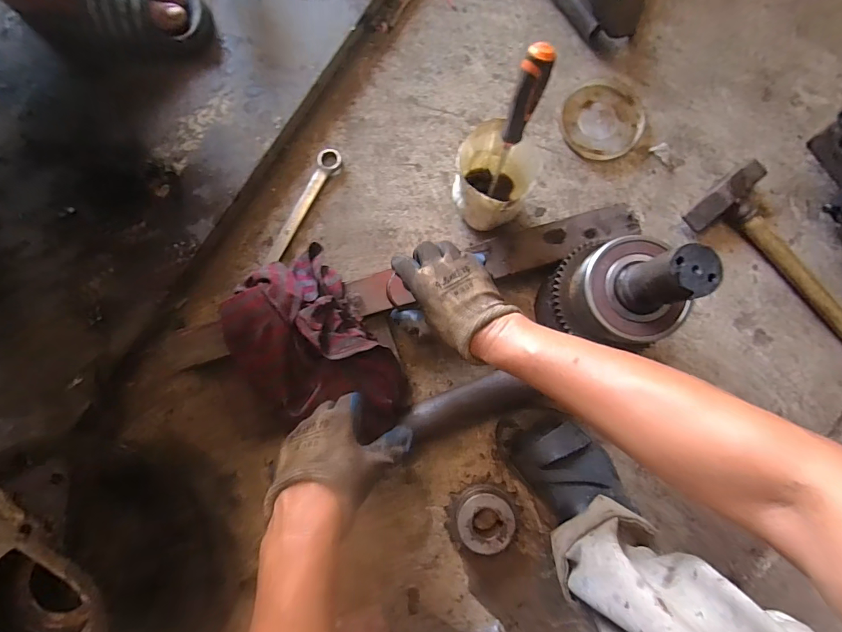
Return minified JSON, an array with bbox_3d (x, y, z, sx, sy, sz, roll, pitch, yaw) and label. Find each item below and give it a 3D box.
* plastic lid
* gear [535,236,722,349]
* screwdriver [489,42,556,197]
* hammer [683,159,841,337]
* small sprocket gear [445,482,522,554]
[{"bbox_3d":[0.262,-0.281,0.597,0.116,0.007,0.109,-27,86,-3],"label":"plastic lid"},{"bbox_3d":[0.209,-0.024,0.405,0.114,0.153,0.108,21,85,1],"label":"gear"},{"bbox_3d":[0.103,-0.206,0.459,0.028,0.169,0.023,13,59,-1],"label":"screwdriver"},{"bbox_3d":[0.533,-0.028,0.563,0.113,0.033,0.398,-42,87,-4],"label":"hammer"},{"bbox_3d":[0.083,0.258,0.527,0.094,0.031,0.077,1,85,0],"label":"small sprocket gear"}]

